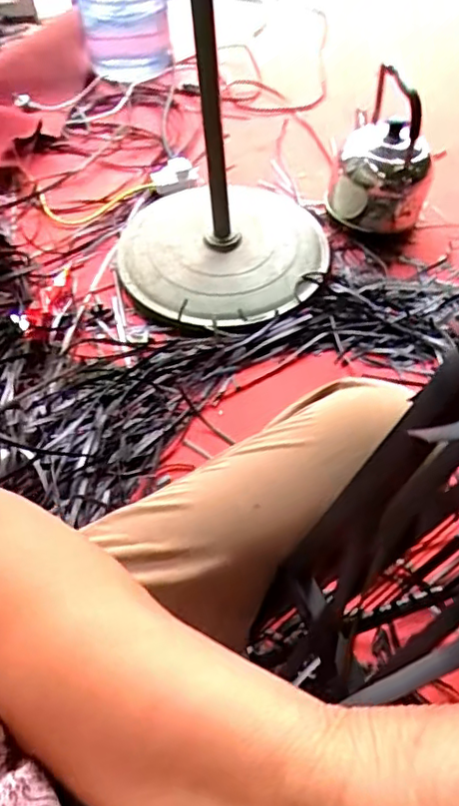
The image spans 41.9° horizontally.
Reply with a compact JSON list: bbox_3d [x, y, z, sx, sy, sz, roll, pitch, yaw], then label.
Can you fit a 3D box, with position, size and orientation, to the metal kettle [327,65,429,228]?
[{"bbox_3d":[0.333,-0.528,1.270,0.201,0.283,0.187,14,56,10],"label":"metal kettle"}]

